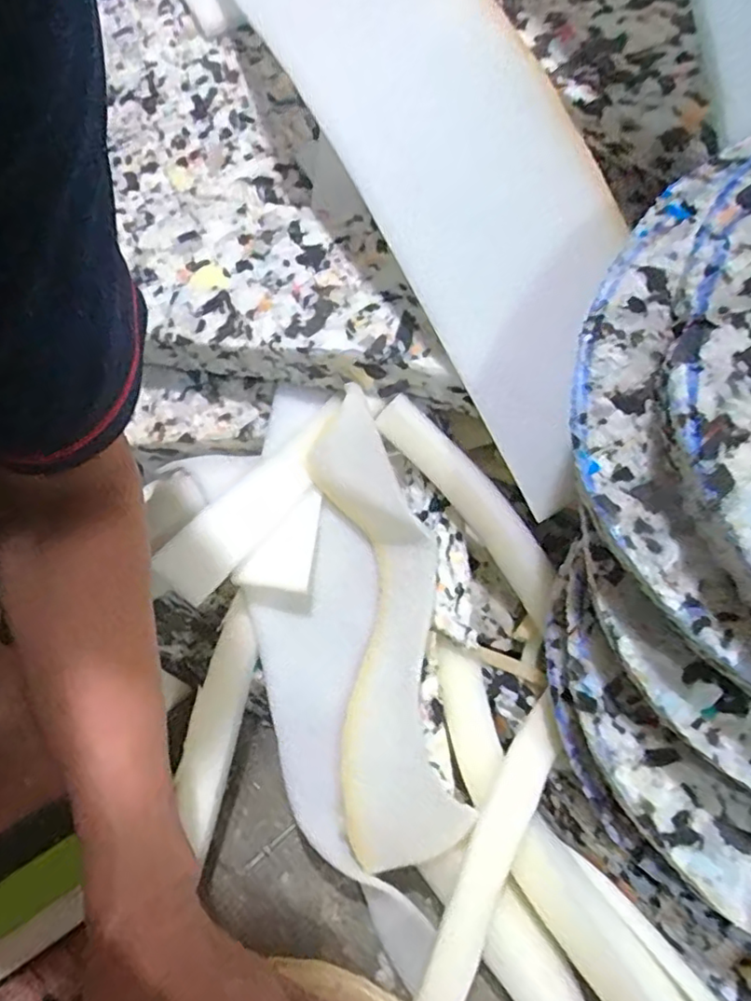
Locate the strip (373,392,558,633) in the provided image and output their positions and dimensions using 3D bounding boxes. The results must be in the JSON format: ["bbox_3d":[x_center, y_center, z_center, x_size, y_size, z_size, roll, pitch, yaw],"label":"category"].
[{"bbox_3d":[0.070,-0.002,0.440,0.039,0.025,0.176,-38,87,-29],"label":"strip"}]

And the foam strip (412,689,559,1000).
[{"bbox_3d":[0.074,0.218,0.386,0.028,0.013,0.189,23,68,16],"label":"foam strip"}]

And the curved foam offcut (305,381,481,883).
[{"bbox_3d":[0.005,0.072,0.419,0.075,0.050,0.308,-5,75,-7],"label":"curved foam offcut"}]

